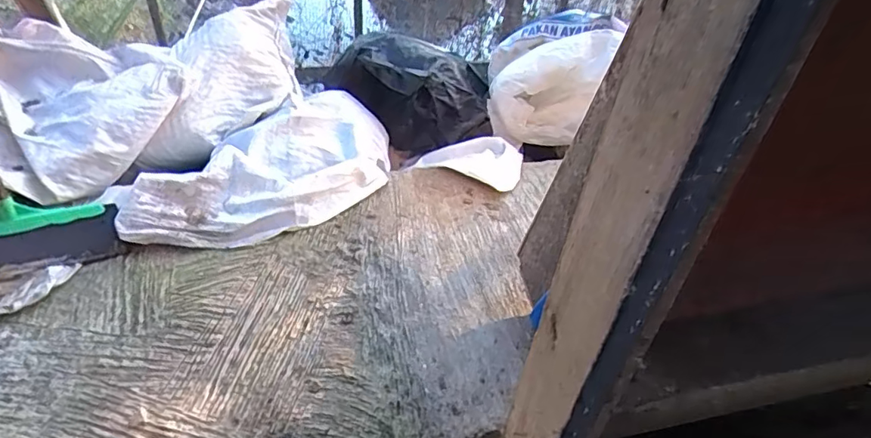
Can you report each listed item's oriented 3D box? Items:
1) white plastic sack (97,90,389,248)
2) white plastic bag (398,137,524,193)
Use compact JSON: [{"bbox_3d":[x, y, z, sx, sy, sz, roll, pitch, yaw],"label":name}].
[{"bbox_3d":[-0.367,-0.124,1.298,0.346,0.161,0.686,32,47,28],"label":"white plastic sack"},{"bbox_3d":[0.078,-0.169,1.516,0.385,0.077,0.166,14,37,39],"label":"white plastic bag"}]

